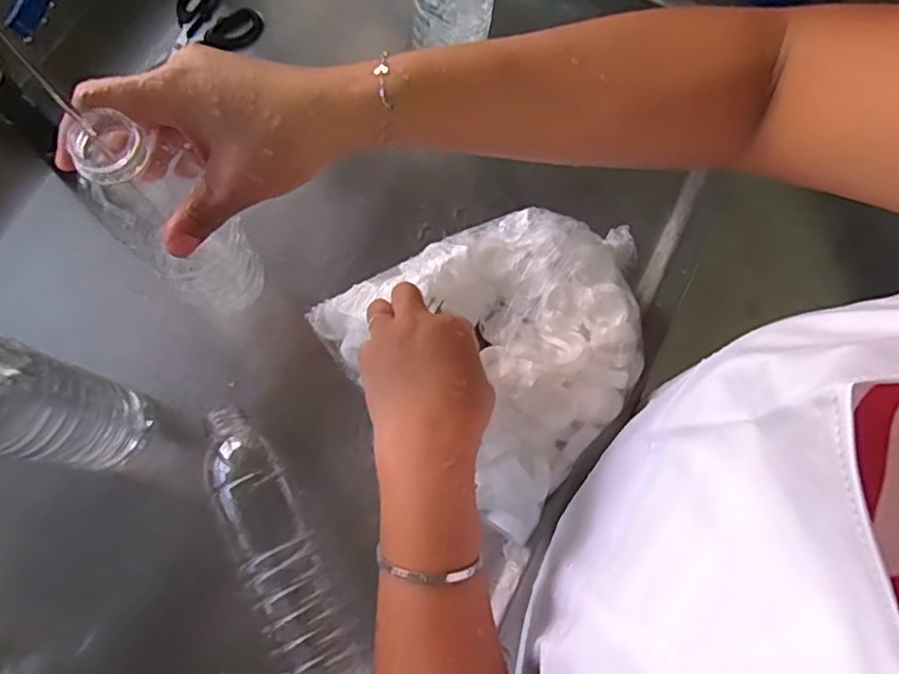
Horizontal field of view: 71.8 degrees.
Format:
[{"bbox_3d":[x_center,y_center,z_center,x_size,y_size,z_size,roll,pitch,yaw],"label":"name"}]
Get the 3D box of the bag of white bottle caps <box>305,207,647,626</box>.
[{"bbox_3d":[0.049,0.009,0.470,0.224,0.060,0.225,-35,77,-11],"label":"bag of white bottle caps"}]

